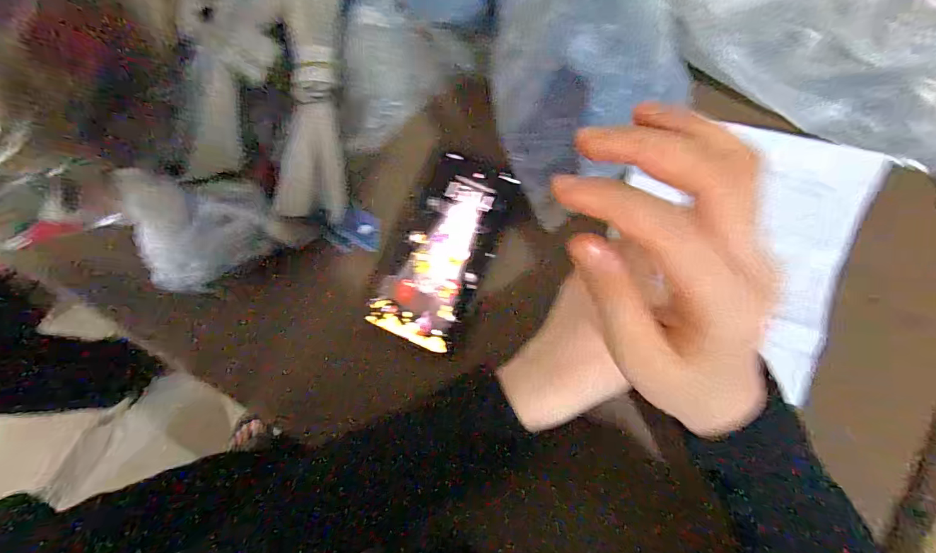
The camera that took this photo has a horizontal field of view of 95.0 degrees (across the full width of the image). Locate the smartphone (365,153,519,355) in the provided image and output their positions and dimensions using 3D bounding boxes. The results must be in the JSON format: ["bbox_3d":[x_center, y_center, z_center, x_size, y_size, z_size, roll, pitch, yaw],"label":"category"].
[{"bbox_3d":[-0.019,-0.023,0.344,0.076,0.005,0.151,22,84,7],"label":"smartphone"}]

